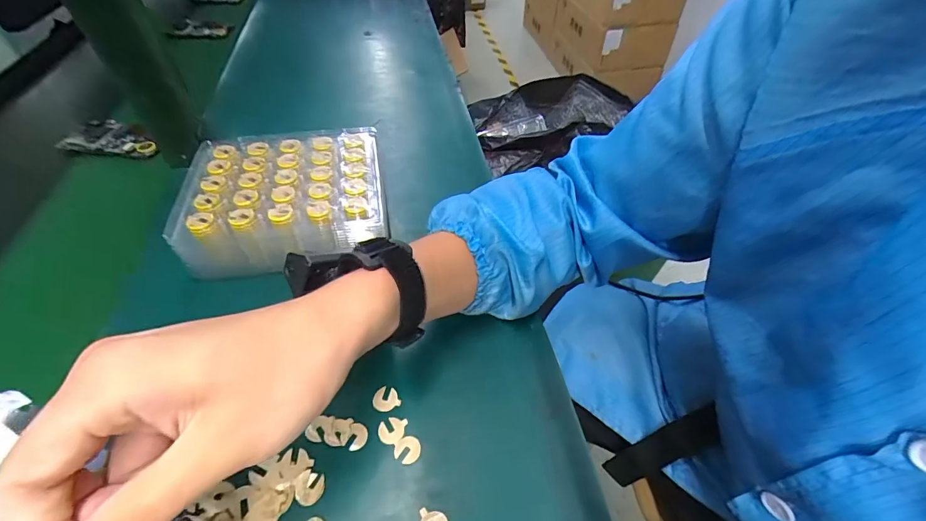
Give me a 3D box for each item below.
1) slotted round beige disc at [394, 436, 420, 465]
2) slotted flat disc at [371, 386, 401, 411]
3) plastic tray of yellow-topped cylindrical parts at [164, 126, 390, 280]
[{"bbox_3d":[-0.038,0.127,0.268,0.017,0.004,0.017,0,49,-1],"label":"slotted round beige disc"},{"bbox_3d":[-0.056,0.100,0.288,0.018,0.004,0.017,0,49,-1],"label":"slotted flat disc"},{"bbox_3d":[-0.161,-0.062,0.375,0.174,0.046,0.150,-7,49,-7],"label":"plastic tray of yellow-topped cylindrical parts"}]

